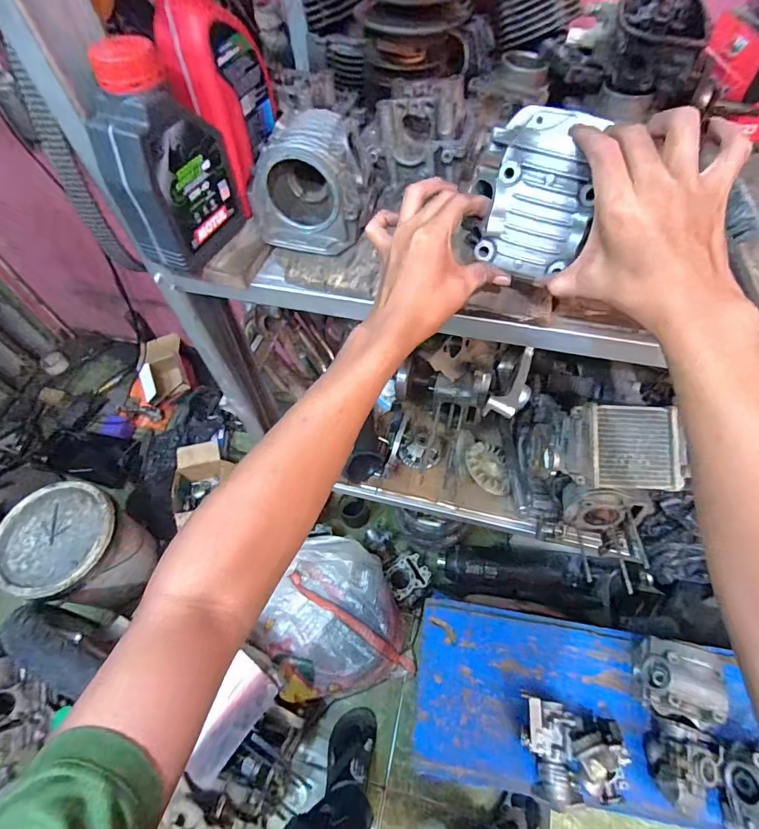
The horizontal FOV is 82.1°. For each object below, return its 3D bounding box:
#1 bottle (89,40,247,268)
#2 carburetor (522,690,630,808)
[{"bbox_3d":[-0.220,-0.254,0.439,0.070,0.187,0.116,19,61,15],"label":"bottle"},{"bbox_3d":[0.319,0.552,0.701,0.158,0.098,0.139,8,59,8],"label":"carburetor"}]

